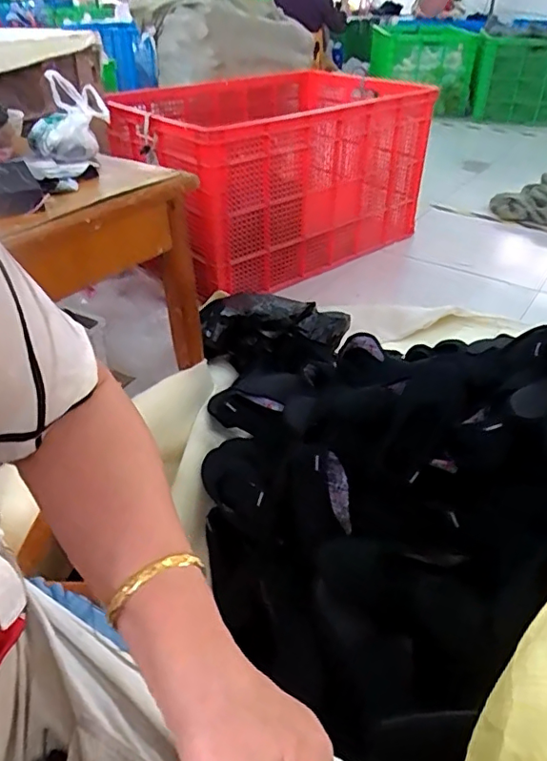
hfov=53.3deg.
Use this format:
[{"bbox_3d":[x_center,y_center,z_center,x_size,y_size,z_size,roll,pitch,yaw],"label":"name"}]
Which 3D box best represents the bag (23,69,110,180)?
[{"bbox_3d":[-0.345,-0.420,0.901,0.141,0.130,0.093,-9,38,-12],"label":"bag"}]

